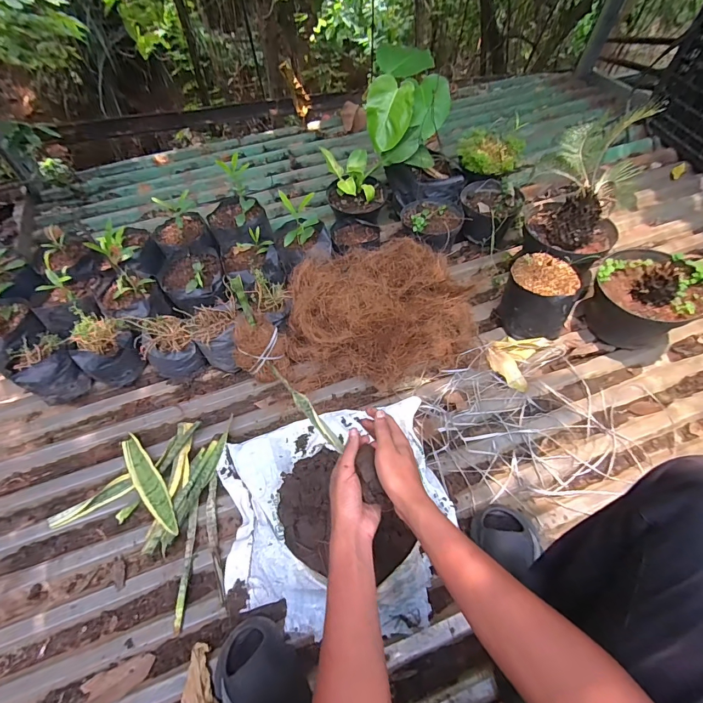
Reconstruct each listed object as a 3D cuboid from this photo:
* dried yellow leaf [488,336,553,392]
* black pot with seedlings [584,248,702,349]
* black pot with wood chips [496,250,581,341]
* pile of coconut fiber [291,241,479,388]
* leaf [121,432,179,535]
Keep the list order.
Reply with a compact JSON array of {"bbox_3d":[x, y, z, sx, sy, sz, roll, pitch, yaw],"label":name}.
[{"bbox_3d":[0.384,0.013,0.896,0.114,0.031,0.151,27,62,19],"label":"dried yellow leaf"},{"bbox_3d":[0.667,-0.123,0.878,0.212,0.183,0.192,24,61,14],"label":"black pot with seedlings"},{"bbox_3d":[0.444,-0.122,0.909,0.169,0.152,0.137,33,63,19],"label":"black pot with wood chips"},{"bbox_3d":[0.071,-0.085,0.894,0.436,0.154,0.318,-2,58,-2],"label":"pile of coconut fiber"},{"bbox_3d":[-0.413,0.265,0.767,0.047,0.030,0.256,-40,63,-21],"label":"leaf"}]

